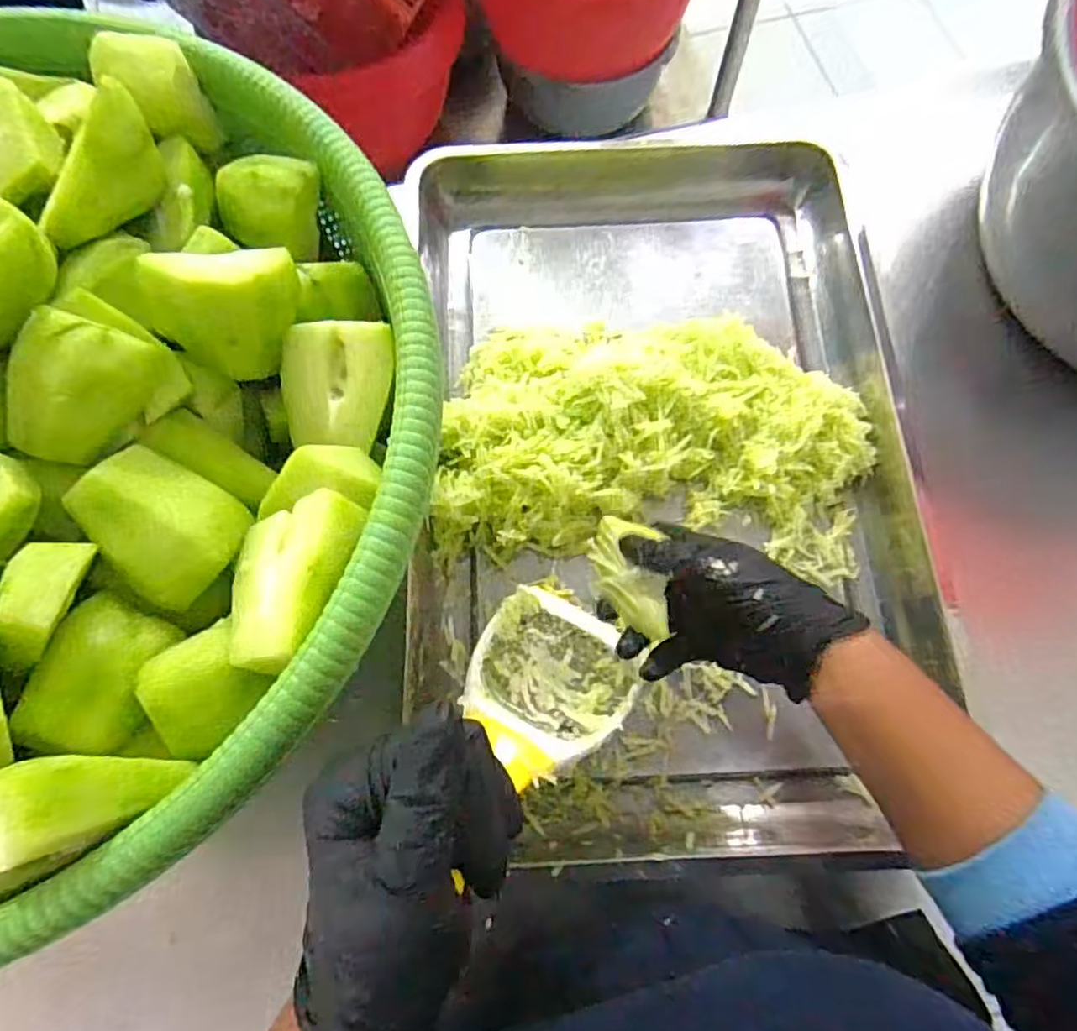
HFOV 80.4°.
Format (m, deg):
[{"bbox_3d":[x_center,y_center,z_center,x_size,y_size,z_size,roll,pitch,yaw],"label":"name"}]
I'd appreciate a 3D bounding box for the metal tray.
[{"bbox_3d":[0.094,-0.065,0.516,0.381,0.063,0.620,-2,72,0],"label":"metal tray"}]

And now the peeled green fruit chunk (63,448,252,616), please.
[{"bbox_3d":[-0.178,0.003,0.300,0.069,0.031,0.055,35,76,12],"label":"peeled green fruit chunk"}]

